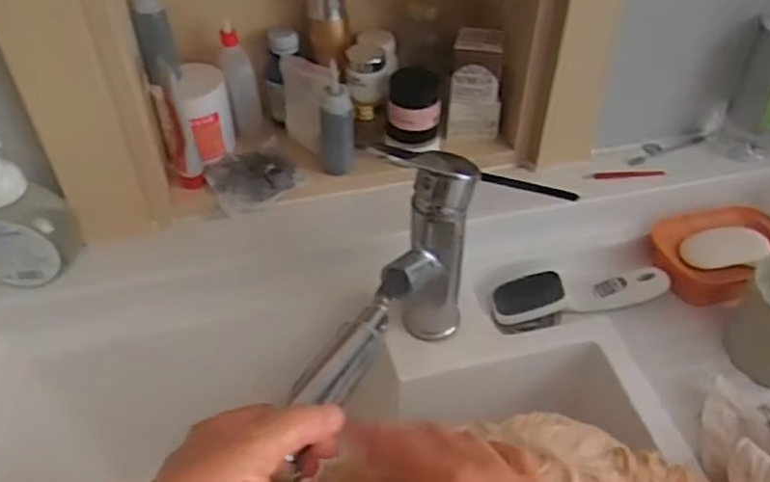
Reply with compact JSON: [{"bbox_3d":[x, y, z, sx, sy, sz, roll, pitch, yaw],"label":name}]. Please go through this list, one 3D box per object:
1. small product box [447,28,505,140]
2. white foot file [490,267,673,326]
[{"bbox_3d":[0.093,-0.157,0.687,0.052,0.104,0.040,4,45,3],"label":"small product box"},{"bbox_3d":[0.192,0.052,0.662,0.166,0.035,0.037,-3,45,-4],"label":"white foot file"}]

